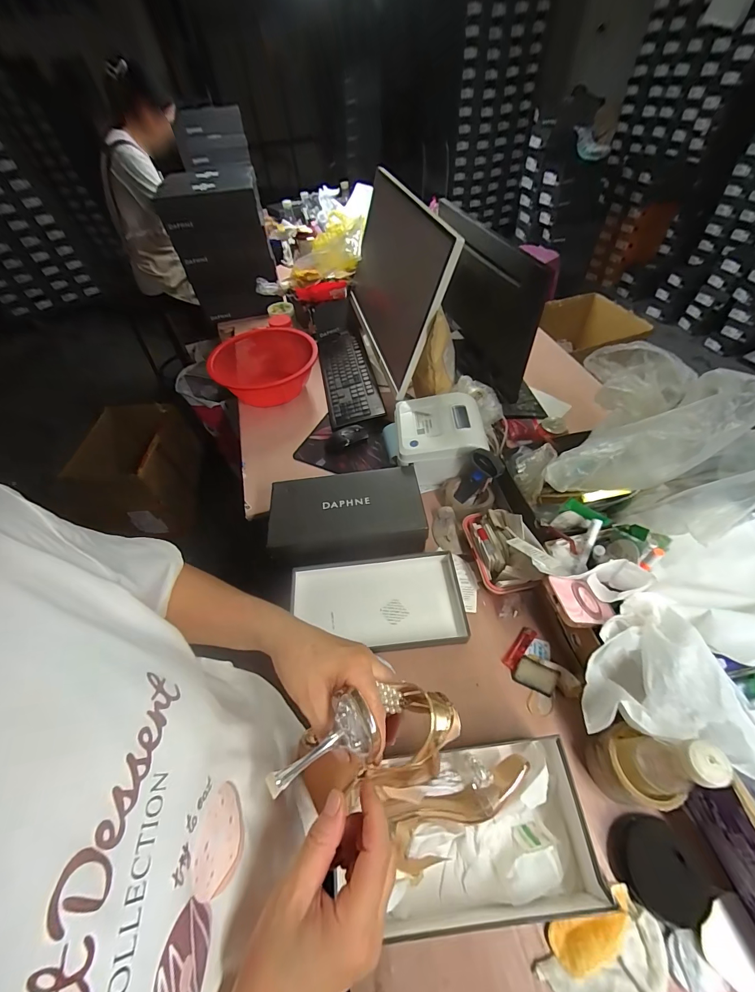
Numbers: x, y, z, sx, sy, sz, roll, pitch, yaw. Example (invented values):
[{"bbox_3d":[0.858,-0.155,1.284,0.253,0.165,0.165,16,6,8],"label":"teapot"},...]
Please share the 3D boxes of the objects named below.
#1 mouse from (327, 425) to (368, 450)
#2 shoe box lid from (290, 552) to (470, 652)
[{"bbox_3d":[-0.075,-0.148,0.926,0.106,0.032,0.059,-21,53,-10],"label":"mouse"},{"bbox_3d":[-0.003,0.193,0.659,0.303,0.039,0.167,-5,52,2],"label":"shoe box lid"}]

